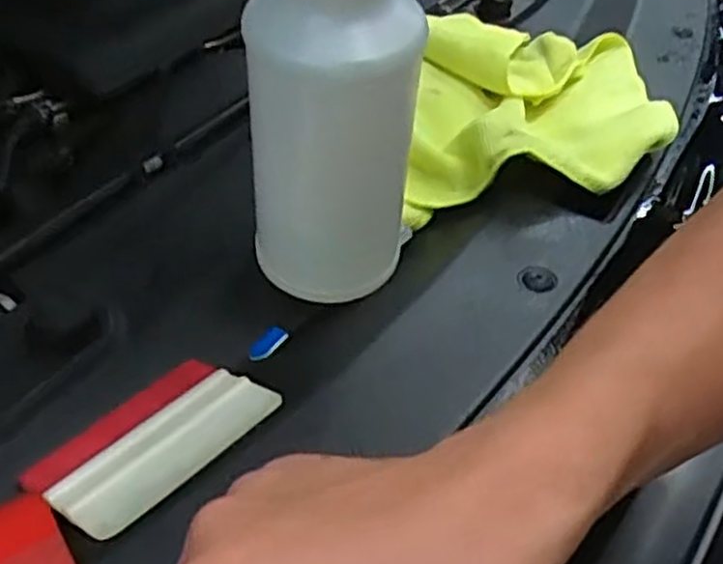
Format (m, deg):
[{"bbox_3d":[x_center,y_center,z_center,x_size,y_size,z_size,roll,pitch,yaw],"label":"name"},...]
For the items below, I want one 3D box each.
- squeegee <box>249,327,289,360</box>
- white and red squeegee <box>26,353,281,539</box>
[{"bbox_3d":[-0.051,0.034,0.421,0.010,0.007,0.024,31,48,29],"label":"squeegee"},{"bbox_3d":[-0.094,0.073,0.351,0.072,0.014,0.101,14,37,39],"label":"white and red squeegee"}]

